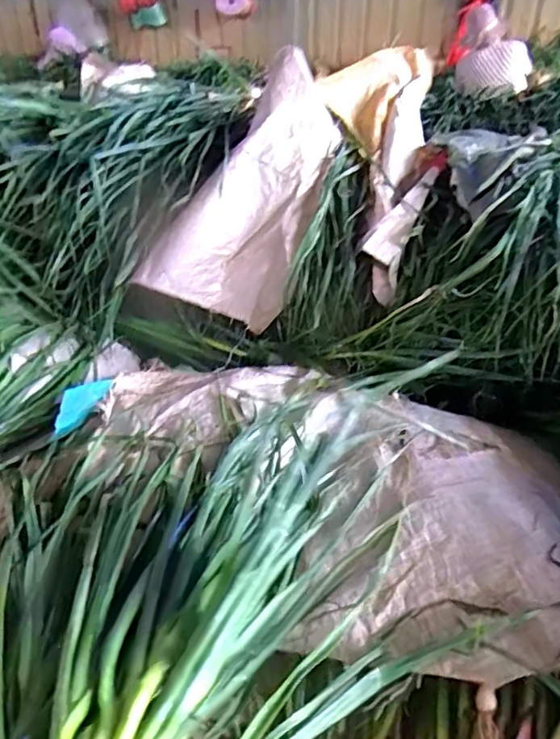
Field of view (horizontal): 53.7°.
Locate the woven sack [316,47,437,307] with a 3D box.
[{"bbox_3d":[0.191,-0.420,1.066,0.233,0.114,0.647,3,60,4],"label":"woven sack"}]

